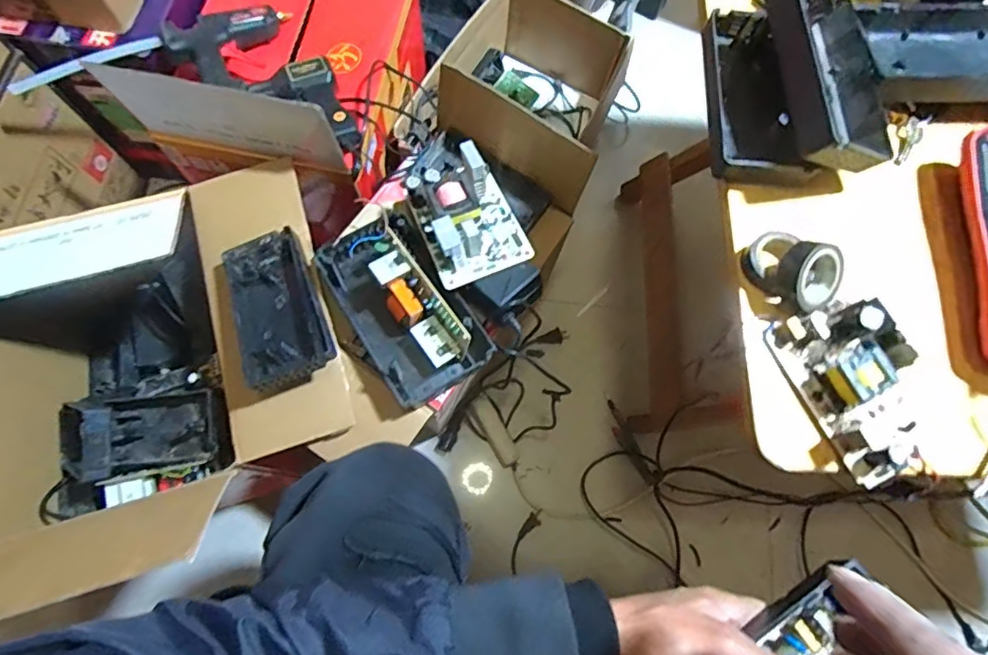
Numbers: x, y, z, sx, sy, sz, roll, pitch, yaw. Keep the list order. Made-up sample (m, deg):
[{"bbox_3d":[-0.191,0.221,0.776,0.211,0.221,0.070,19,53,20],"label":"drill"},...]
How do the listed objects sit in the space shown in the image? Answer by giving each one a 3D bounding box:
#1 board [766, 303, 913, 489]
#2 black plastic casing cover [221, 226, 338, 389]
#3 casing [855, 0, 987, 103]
[{"bbox_3d":[0.257,0.038,0.379,0.072,0.033,0.119,-23,75,-9],"label":"board"},{"bbox_3d":[-0.251,-0.023,0.628,0.092,0.047,0.181,-21,75,-9],"label":"black plastic casing cover"},{"bbox_3d":[0.388,-0.230,0.453,0.180,0.032,0.089,0,73,-2],"label":"casing"}]

